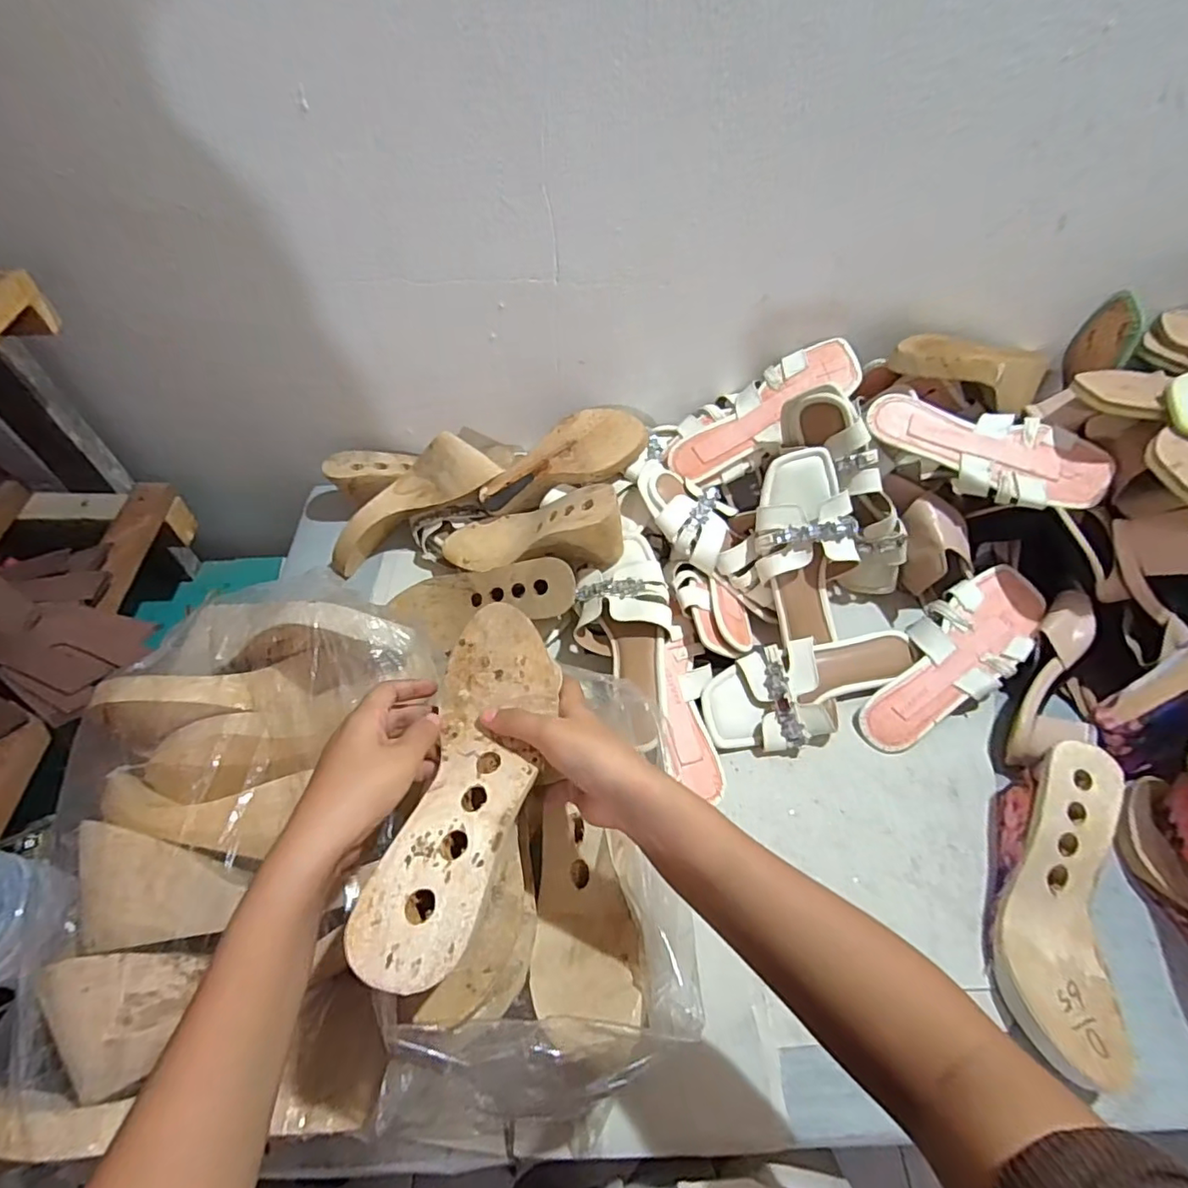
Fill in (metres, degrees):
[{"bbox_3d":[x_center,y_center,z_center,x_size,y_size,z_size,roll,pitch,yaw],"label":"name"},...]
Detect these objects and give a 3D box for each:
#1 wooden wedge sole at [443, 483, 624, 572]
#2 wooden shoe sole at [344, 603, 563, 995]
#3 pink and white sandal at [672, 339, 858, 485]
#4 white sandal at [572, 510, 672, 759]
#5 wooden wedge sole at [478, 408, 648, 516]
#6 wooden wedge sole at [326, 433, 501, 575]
[{"bbox_3d":[-0.060,-0.059,0.652,0.231,0.085,0.067,-4,48,34],"label":"wooden wedge sole"},{"bbox_3d":[-0.074,0.106,0.351,0.076,0.040,0.224,6,44,4],"label":"wooden shoe sole"},{"bbox_3d":[0.194,-0.213,0.677,0.232,0.044,0.092,-34,56,12],"label":"pink and white sandal"},{"bbox_3d":[0.030,0.034,0.608,0.096,0.065,0.231,0,54,-1],"label":"white sandal"},{"bbox_3d":[-0.038,-0.151,0.672,0.197,0.062,0.053,-24,55,10],"label":"wooden wedge sole"},{"bbox_3d":[-0.220,-0.108,0.685,0.219,0.058,0.066,-35,59,1],"label":"wooden wedge sole"}]

